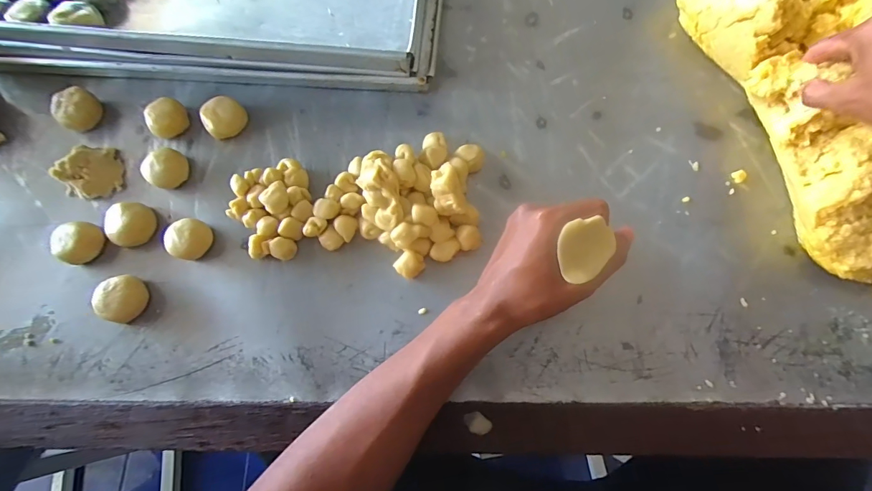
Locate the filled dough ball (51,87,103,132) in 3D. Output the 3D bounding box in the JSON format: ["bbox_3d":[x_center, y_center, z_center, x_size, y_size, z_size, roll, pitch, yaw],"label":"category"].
[{"bbox_3d":[-0.361,-0.137,0.414,0.033,0.030,0.038,36,79,10],"label":"filled dough ball"}]

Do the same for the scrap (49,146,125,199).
[{"bbox_3d":[-0.330,-0.073,0.391,0.041,0.032,0.051,10,76,4],"label":"scrap"}]

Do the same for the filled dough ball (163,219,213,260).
[{"bbox_3d":[-0.223,-0.005,0.371,0.033,0.025,0.033,0,76,2],"label":"filled dough ball"}]

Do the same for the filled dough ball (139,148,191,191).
[{"bbox_3d":[-0.255,-0.072,0.390,0.029,0.027,0.037,40,80,11],"label":"filled dough ball"}]

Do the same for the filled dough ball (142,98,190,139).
[{"bbox_3d":[-0.264,-0.125,0.407,0.034,0.031,0.037,0,76,2],"label":"filled dough ball"}]

